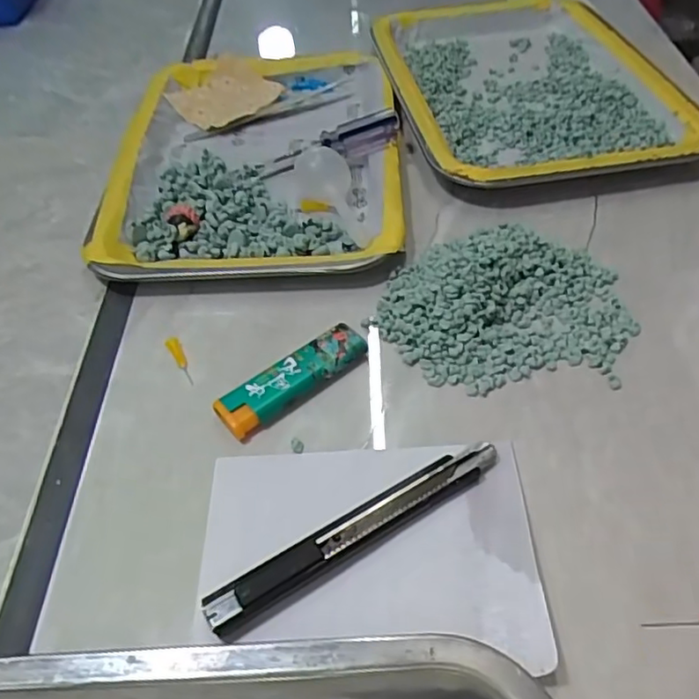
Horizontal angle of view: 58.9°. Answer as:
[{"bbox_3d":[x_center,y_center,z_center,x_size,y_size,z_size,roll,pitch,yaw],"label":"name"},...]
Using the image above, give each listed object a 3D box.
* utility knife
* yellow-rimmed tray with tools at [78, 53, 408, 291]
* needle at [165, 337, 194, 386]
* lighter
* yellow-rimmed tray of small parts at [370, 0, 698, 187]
[{"bbox_3d":[0.005,0.074,0.253,0.133,0.008,0.017,-27,52,-19],"label":"utility knife"},{"bbox_3d":[-0.062,-0.147,0.430,0.185,0.026,0.268,-1,48,2],"label":"yellow-rimmed tray with tools"},{"bbox_3d":[-0.089,0.006,0.324,0.007,0.007,0.032,-20,50,-14],"label":"needle"},{"bbox_3d":[-0.028,0.015,0.306,0.078,0.013,0.022,-32,54,-23],"label":"lighter"},{"bbox_3d":[0.125,-0.219,0.471,0.191,0.023,0.281,-8,48,-4],"label":"yellow-rimmed tray of small parts"}]

